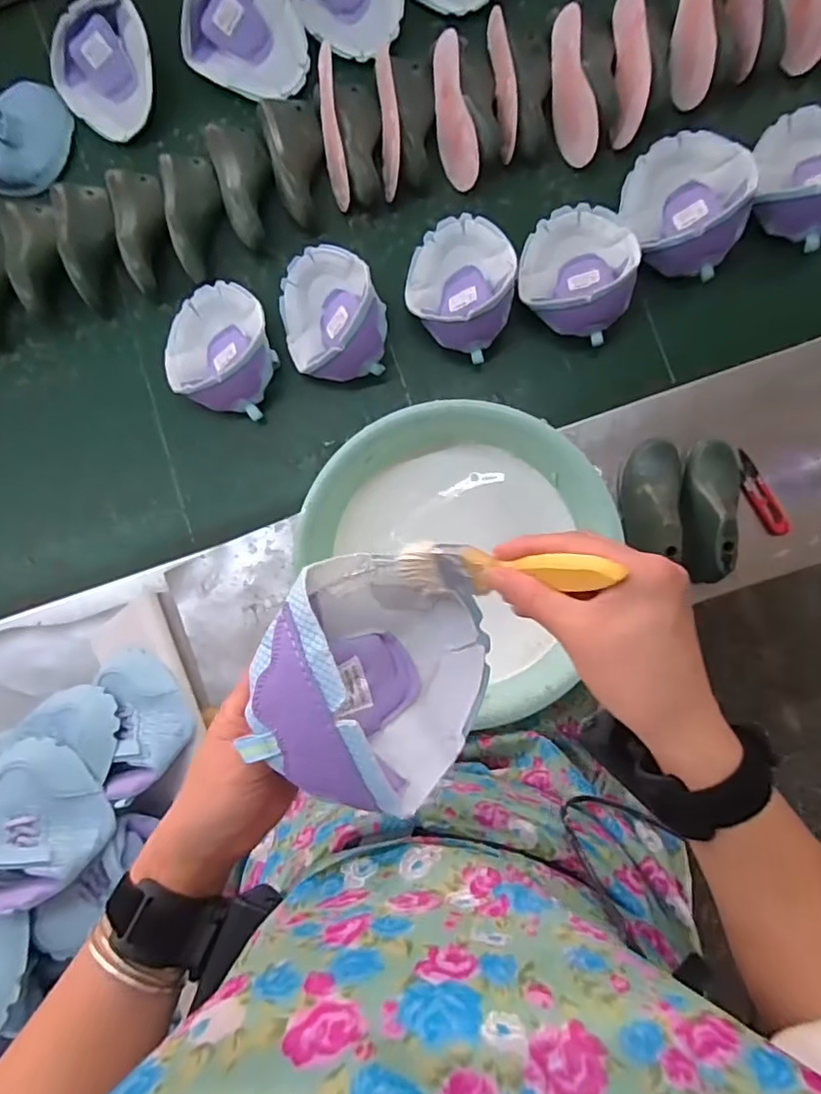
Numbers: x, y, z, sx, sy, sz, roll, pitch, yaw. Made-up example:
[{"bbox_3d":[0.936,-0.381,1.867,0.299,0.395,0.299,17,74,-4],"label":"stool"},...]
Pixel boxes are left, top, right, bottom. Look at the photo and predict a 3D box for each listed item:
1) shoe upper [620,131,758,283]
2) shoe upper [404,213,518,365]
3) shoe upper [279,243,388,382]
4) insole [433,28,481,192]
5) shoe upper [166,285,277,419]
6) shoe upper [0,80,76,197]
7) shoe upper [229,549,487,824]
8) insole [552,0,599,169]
[{"bbox_3d":[0.313,-0.399,0.658,0.120,0.071,0.165,2,86,2],"label":"shoe upper"},{"bbox_3d":[0.056,-0.309,0.673,0.124,0.070,0.165,8,87,2],"label":"shoe upper"},{"bbox_3d":[-0.097,-0.276,0.678,0.116,0.078,0.166,-24,86,0],"label":"shoe upper"},{"bbox_3d":[0.051,-0.515,0.687,0.010,0.057,0.154,-22,103,-35],"label":"insole"},{"bbox_3d":[-0.229,-0.244,0.689,0.137,0.069,0.151,12,87,2],"label":"shoe upper"},{"bbox_3d":[-0.495,-0.517,0.728,0.099,0.068,0.147,42,88,4],"label":"shoe upper"},{"bbox_3d":[-0.016,0.071,0.348,0.150,0.080,0.150,13,53,-18],"label":"shoe upper"},{"bbox_3d":[0.188,-0.538,0.677,0.013,0.058,0.163,-15,95,-36],"label":"insole"}]

